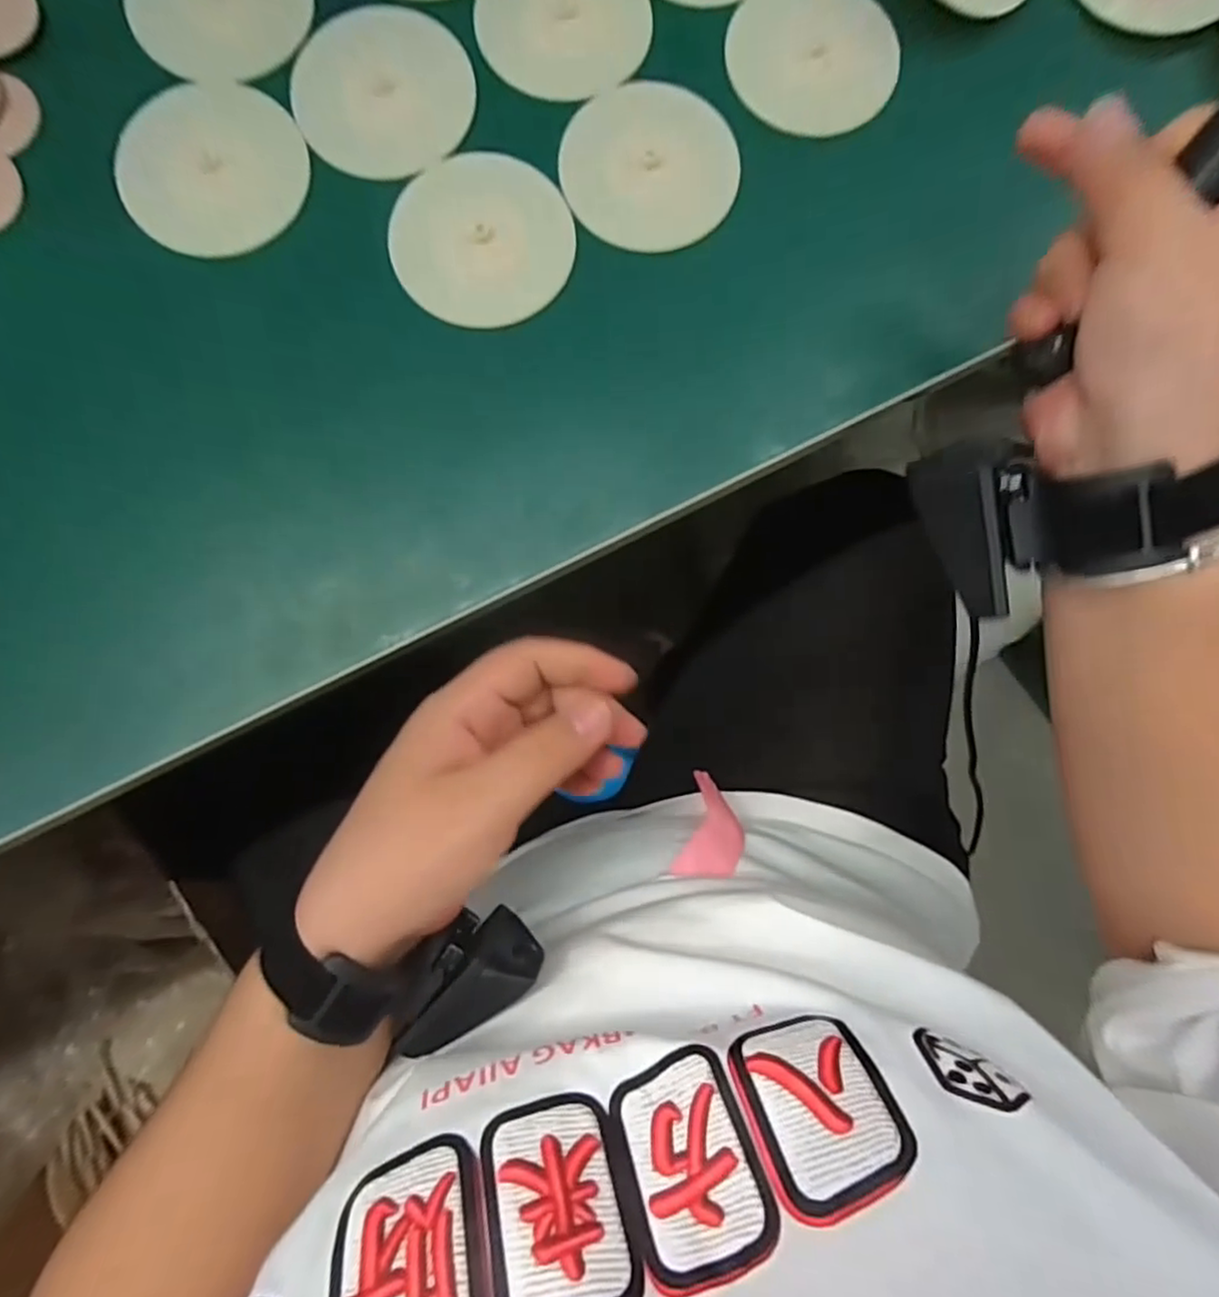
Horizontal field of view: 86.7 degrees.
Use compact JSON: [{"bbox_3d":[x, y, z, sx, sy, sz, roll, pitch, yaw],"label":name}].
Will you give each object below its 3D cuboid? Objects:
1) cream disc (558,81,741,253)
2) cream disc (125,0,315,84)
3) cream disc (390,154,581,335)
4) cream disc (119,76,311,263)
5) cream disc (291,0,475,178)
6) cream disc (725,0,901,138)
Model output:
[{"bbox_3d":[0.020,-0.236,0.317,0.084,0.008,0.079,0,84,-2],"label":"cream disc"},{"bbox_3d":[-0.189,-0.313,0.310,0.083,0.005,0.083,0,84,-2],"label":"cream disc"},{"bbox_3d":[-0.060,-0.195,0.308,0.084,0.009,0.080,0,84,-2],"label":"cream disc"},{"bbox_3d":[-0.187,-0.225,0.304,0.083,0.005,0.084,0,85,-4],"label":"cream disc"},{"bbox_3d":[-0.109,-0.269,0.309,0.082,0.005,0.090,0,84,-2],"label":"cream disc"},{"bbox_3d":[0.102,-0.298,0.325,0.083,0.004,0.083,0,84,-2],"label":"cream disc"}]

